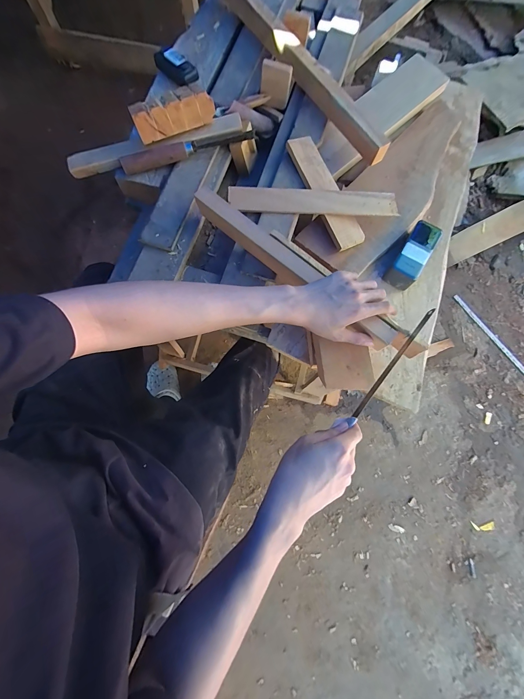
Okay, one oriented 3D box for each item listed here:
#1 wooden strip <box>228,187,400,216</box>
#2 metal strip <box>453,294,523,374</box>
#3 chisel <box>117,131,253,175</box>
[{"bbox_3d":[0.100,-0.289,0.555,0.321,0.013,0.048,0,92,-2],"label":"wooden strip"},{"bbox_3d":[1.017,-0.048,1.249,0.033,0.007,0.486,-34,78,-12],"label":"metal strip"},{"bbox_3d":[-0.145,-0.391,0.566,0.266,0.030,0.025,-14,76,-6],"label":"chisel"}]

